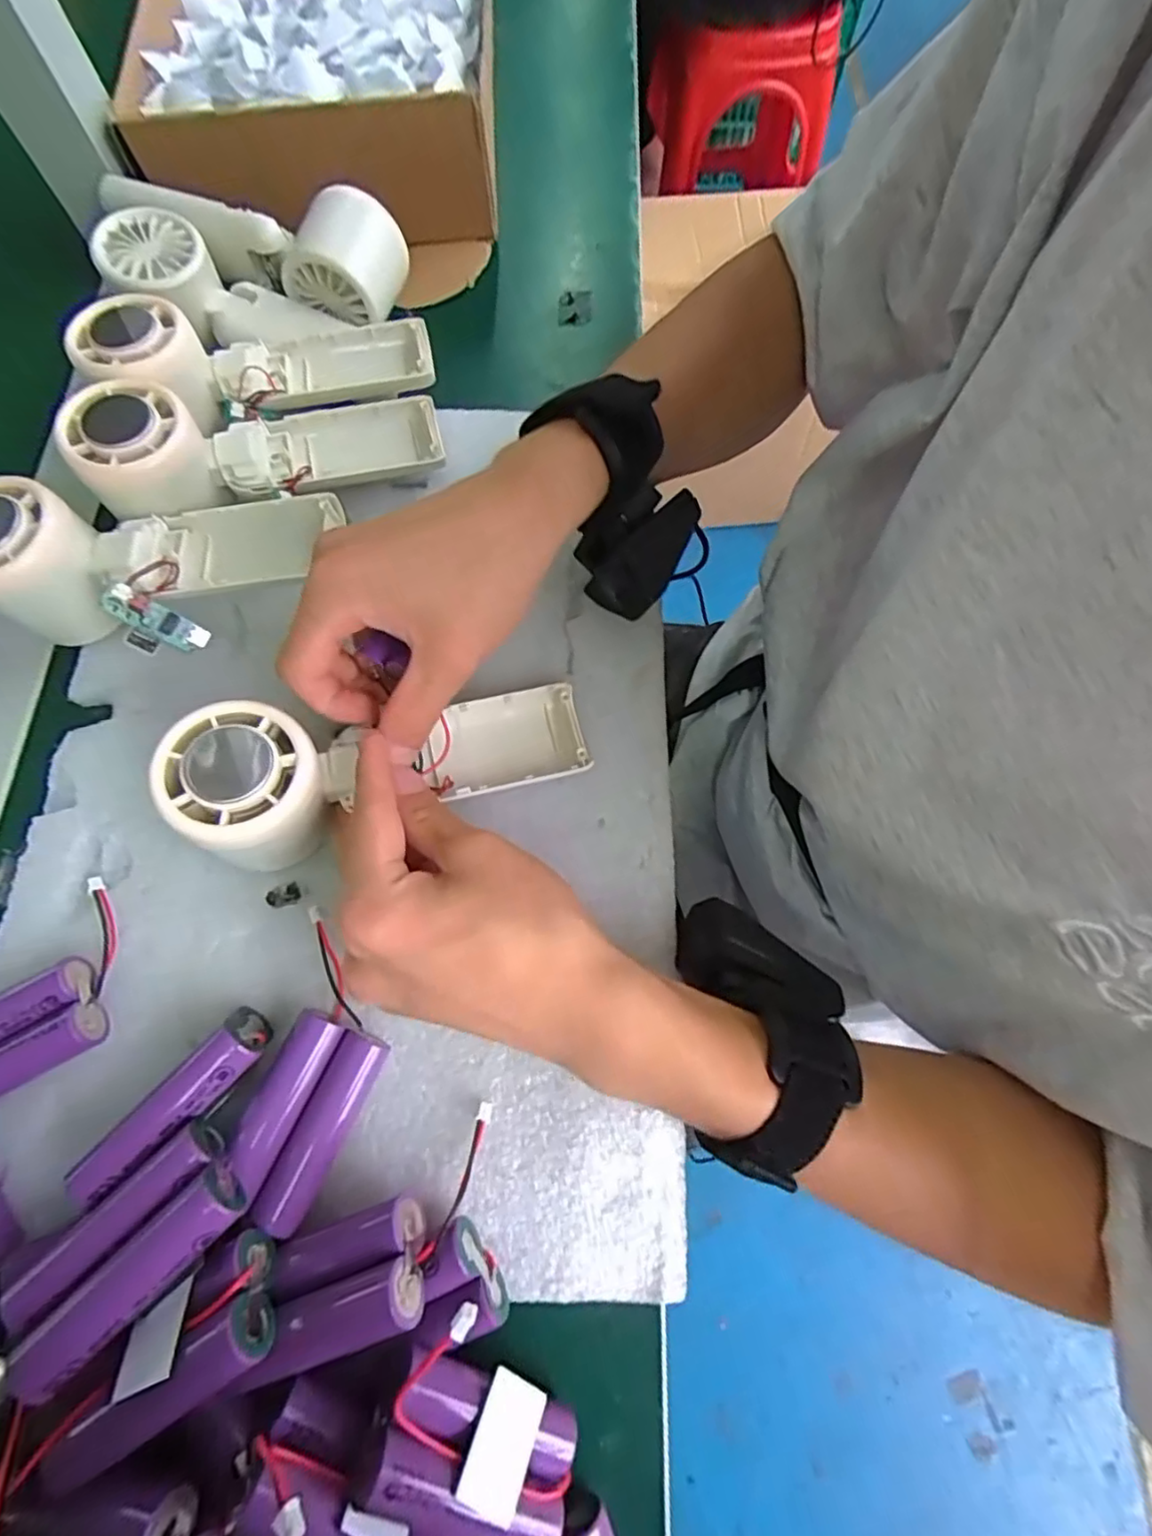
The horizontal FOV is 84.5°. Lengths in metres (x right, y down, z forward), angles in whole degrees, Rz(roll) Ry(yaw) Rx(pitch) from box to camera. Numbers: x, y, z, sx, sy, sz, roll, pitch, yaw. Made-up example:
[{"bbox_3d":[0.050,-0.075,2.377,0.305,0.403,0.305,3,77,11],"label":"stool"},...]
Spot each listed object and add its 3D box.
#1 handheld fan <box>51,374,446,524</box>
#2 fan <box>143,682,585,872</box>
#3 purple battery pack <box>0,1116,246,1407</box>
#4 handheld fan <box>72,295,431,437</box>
[{"bbox_3d":[-0.150,-0.155,0.313,0.160,0.039,0.053,-15,71,-19],"label":"handheld fan"},{"bbox_3d":[-0.076,0.000,0.265,0.163,0.035,0.059,-12,70,-23],"label":"fan"},{"bbox_3d":[-0.139,0.150,0.197,0.067,0.018,0.035,-42,76,-13],"label":"purple battery pack"},{"bbox_3d":[-0.161,-0.207,0.330,0.166,0.044,0.058,-11,70,-18],"label":"handheld fan"}]

